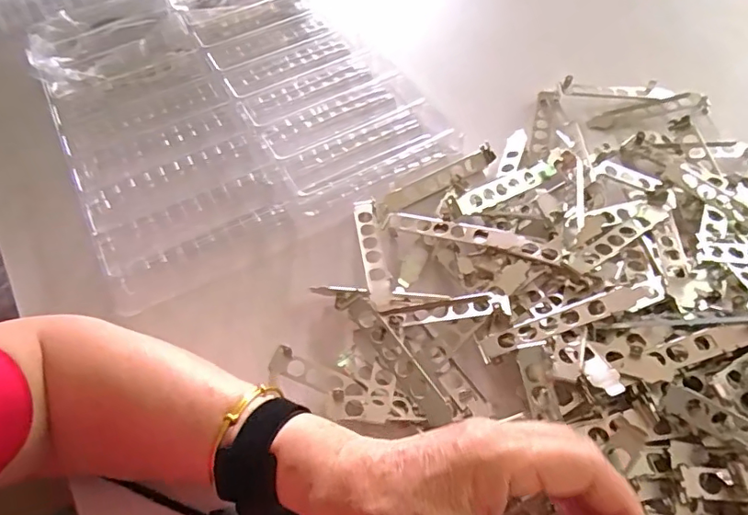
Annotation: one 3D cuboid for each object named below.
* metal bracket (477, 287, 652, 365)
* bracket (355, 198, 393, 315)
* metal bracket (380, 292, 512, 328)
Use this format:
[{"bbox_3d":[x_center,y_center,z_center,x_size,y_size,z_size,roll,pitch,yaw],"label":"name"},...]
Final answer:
[{"bbox_3d":[0.132,0.044,0.374,0.121,0.012,0.021,-22,55,6],"label":"metal bracket"},{"bbox_3d":[0.000,-0.006,0.447,0.020,0.017,0.112,-10,55,-3],"label":"bracket"},{"bbox_3d":[0.054,0.040,0.405,0.096,0.010,0.020,-9,53,17],"label":"metal bracket"}]

